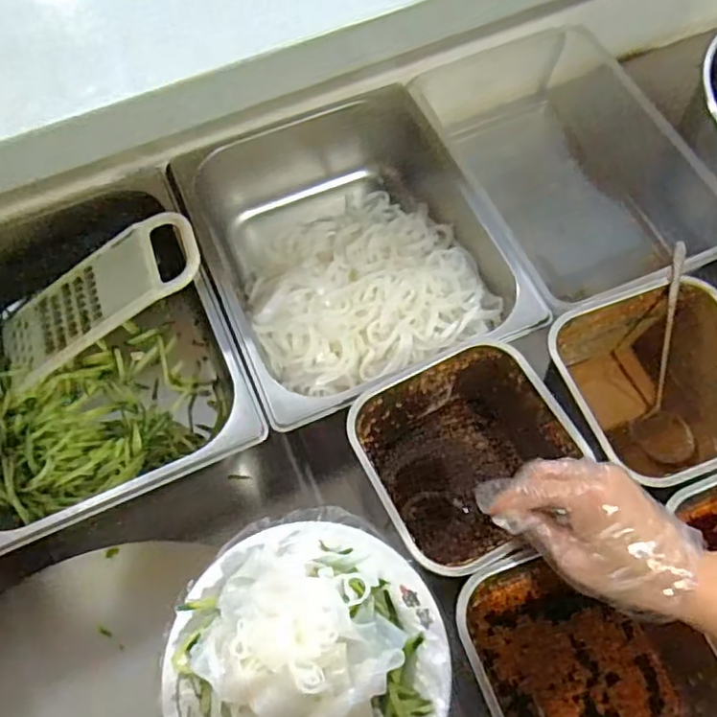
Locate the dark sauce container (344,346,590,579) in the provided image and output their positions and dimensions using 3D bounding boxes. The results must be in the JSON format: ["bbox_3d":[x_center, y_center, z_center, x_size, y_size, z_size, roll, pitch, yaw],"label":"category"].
[{"bbox_3d":[0.088,0.090,0.522,0.168,0.110,0.160,-26,65,-9],"label":"dark sauce container"}]

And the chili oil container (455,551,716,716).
[{"bbox_3d":[0.160,0.218,0.448,0.153,0.093,0.149,-19,64,-6],"label":"chili oil container"}]

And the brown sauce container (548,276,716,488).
[{"bbox_3d":[0.255,0.034,0.554,0.161,0.107,0.164,-18,64,-6],"label":"brown sauce container"}]

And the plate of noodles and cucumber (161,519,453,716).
[{"bbox_3d":[-0.035,0.195,0.403,0.185,0.069,0.179,-1,64,3],"label":"plate of noodles and cucumber"}]

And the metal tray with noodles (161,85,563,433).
[{"bbox_3d":[-0.011,-0.105,0.633,0.262,0.104,0.338,-22,64,-7],"label":"metal tray with noodles"}]

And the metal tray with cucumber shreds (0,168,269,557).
[{"bbox_3d":[-0.256,-0.002,0.597,0.267,0.098,0.325,-23,65,-8],"label":"metal tray with cucumber shreds"}]

